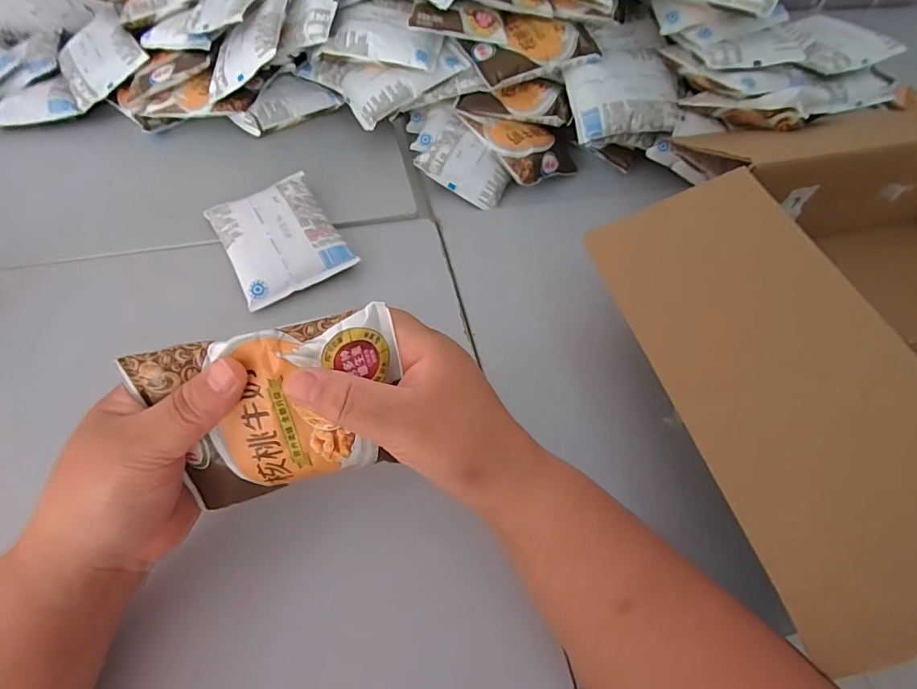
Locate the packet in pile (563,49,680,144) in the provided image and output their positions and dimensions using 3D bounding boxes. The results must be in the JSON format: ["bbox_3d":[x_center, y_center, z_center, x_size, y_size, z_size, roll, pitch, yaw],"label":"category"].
[{"bbox_3d":[0.174,-0.258,0.485,0.119,0.023,0.087,-10,85,-6],"label":"packet in pile"}]

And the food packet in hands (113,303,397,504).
[{"bbox_3d":[-0.089,0.035,0.243,0.125,0.089,0.015,-13,15,-4],"label":"food packet in hands"}]

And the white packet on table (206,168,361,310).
[{"bbox_3d":[-0.160,-0.097,0.422,0.095,0.022,0.118,-29,63,-21],"label":"white packet on table"}]

